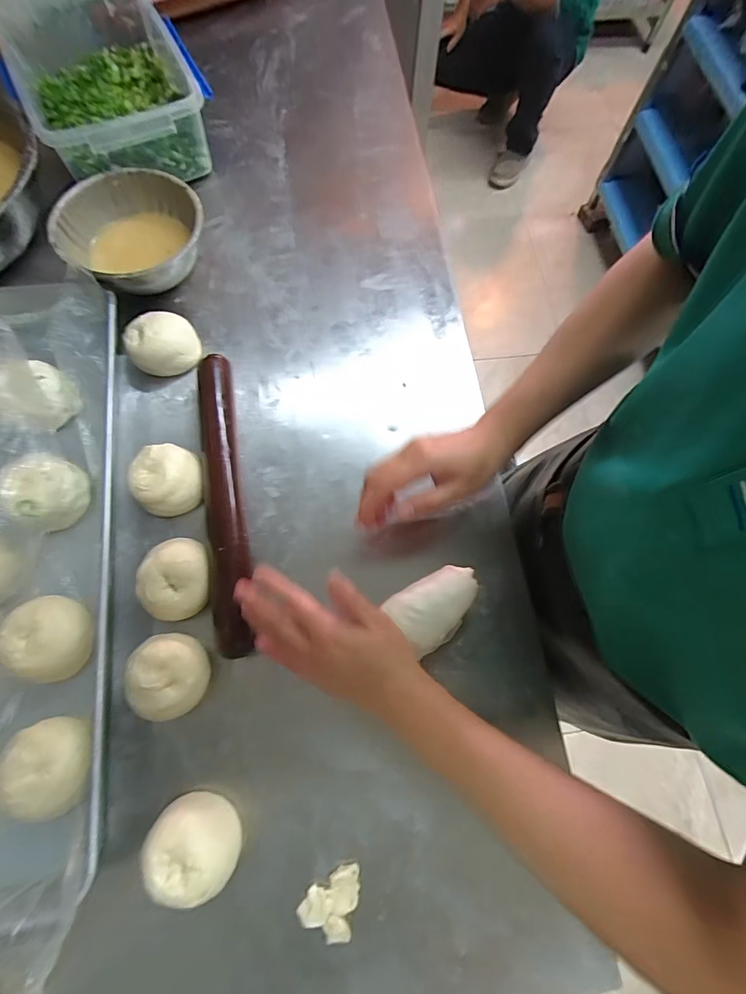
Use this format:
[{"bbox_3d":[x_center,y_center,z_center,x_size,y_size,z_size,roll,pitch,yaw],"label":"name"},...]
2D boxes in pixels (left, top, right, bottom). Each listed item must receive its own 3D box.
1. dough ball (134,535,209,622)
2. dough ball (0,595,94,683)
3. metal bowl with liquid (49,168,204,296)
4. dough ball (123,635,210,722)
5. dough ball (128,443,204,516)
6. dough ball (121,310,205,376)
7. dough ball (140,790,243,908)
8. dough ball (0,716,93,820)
[{"bbox_3d":[-0.191,0.078,0.427,0.063,0.049,0.081,-3,71,-3],"label":"dough ball"},{"bbox_3d":[-0.300,0.129,0.406,0.069,0.048,0.081,-39,76,-14],"label":"dough ball"},{"bbox_3d":[-0.288,-0.313,0.544,0.159,0.082,0.159,1,71,-2],"label":"metal bowl with liquid"},{"bbox_3d":[-0.181,0.158,0.390,0.064,0.044,0.069,1,71,-2],"label":"dough ball"},{"bbox_3d":[-0.213,-0.017,0.461,0.063,0.052,0.066,1,71,-2],"label":"dough ball"},{"bbox_3d":[-0.251,-0.186,0.519,0.079,0.047,0.074,1,71,-2],"label":"dough ball"},{"bbox_3d":[-0.145,0.287,0.357,0.070,0.045,0.063,12,71,2],"label":"dough ball"},{"bbox_3d":[-0.269,0.227,0.370,0.066,0.049,0.069,1,71,-2],"label":"dough ball"}]

